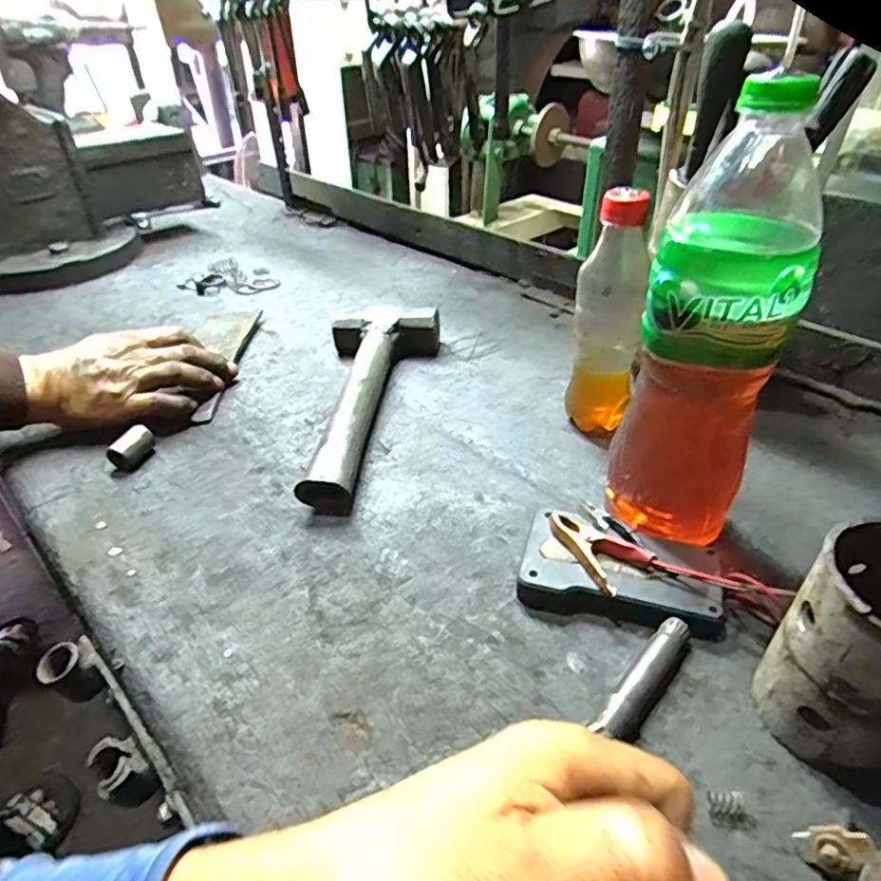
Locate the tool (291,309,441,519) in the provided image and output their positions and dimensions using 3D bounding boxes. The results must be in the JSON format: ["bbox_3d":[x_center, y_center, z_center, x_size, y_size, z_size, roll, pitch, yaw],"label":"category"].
[{"bbox_3d":[-0.061,-0.040,0.528,0.106,0.042,0.262,0,36,3],"label":"tool"}]

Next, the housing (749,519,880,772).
[{"bbox_3d":[0.196,0.100,0.275,0.068,0.110,0.067,-24,41,-26],"label":"housing"}]

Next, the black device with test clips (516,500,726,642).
[{"bbox_3d":[0.111,0.080,0.368,0.115,0.033,0.070,12,39,19],"label":"black device with test clips"}]

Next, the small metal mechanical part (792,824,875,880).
[{"bbox_3d":[0.164,0.171,0.249,0.024,0.025,0.011,21,42,29],"label":"small metal mechanical part"}]

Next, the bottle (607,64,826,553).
[{"bbox_3d":[0.156,-0.050,0.349,0.077,0.262,0.077,18,42,23],"label":"bottle"}]

